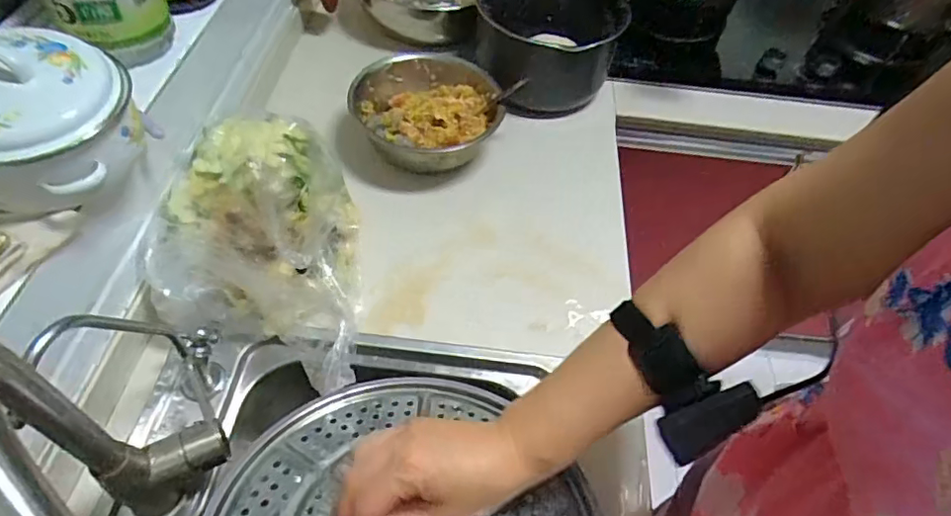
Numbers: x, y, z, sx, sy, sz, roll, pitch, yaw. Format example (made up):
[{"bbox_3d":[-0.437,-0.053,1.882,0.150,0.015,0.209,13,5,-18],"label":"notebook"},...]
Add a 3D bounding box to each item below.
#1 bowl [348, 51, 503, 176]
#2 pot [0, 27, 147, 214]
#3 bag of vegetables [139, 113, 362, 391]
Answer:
[{"bbox_3d":[-0.073,-0.212,0.816,0.213,0.066,0.202,2,53,-3],"label":"bowl"},{"bbox_3d":[-0.375,-0.117,0.471,0.131,0.094,0.139,5,53,-2],"label":"pot"},{"bbox_3d":[-0.240,-0.040,0.647,0.213,0.108,0.267,5,53,-2],"label":"bag of vegetables"}]

